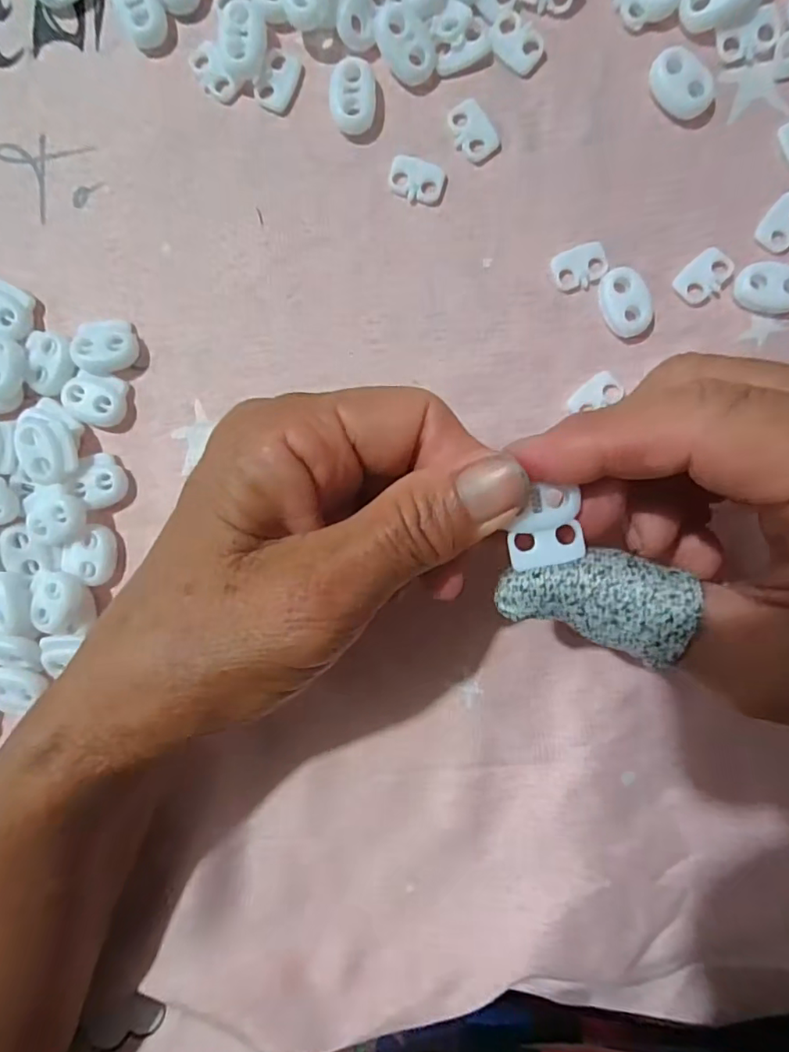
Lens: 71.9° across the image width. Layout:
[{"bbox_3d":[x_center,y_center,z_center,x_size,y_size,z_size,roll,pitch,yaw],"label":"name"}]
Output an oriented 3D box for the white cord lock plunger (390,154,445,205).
[{"bbox_3d":[0.007,-0.116,0.183,0.018,0.004,0.013,20,95,1],"label":"white cord lock plunger"}]

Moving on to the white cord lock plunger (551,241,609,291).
[{"bbox_3d":[0.062,-0.087,0.183,0.018,0.004,0.013,-25,93,4],"label":"white cord lock plunger"}]

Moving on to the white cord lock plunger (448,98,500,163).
[{"bbox_3d":[0.026,-0.131,0.181,0.012,0.004,0.019,-37,92,5],"label":"white cord lock plunger"}]

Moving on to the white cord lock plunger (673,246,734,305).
[{"bbox_3d":[0.103,-0.083,0.180,0.013,0.004,0.019,45,95,-2],"label":"white cord lock plunger"}]

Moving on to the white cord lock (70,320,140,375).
[{"bbox_3d":[-0.100,-0.062,0.188,0.020,0.008,0.018,-6,95,3],"label":"white cord lock"}]

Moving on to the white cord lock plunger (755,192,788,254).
[{"bbox_3d":[0.128,-0.099,0.178,0.012,0.004,0.018,29,96,0],"label":"white cord lock plunger"}]

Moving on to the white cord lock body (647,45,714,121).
[{"bbox_3d":[0.092,-0.142,0.175,0.013,0.007,0.022,-44,92,5],"label":"white cord lock body"}]

